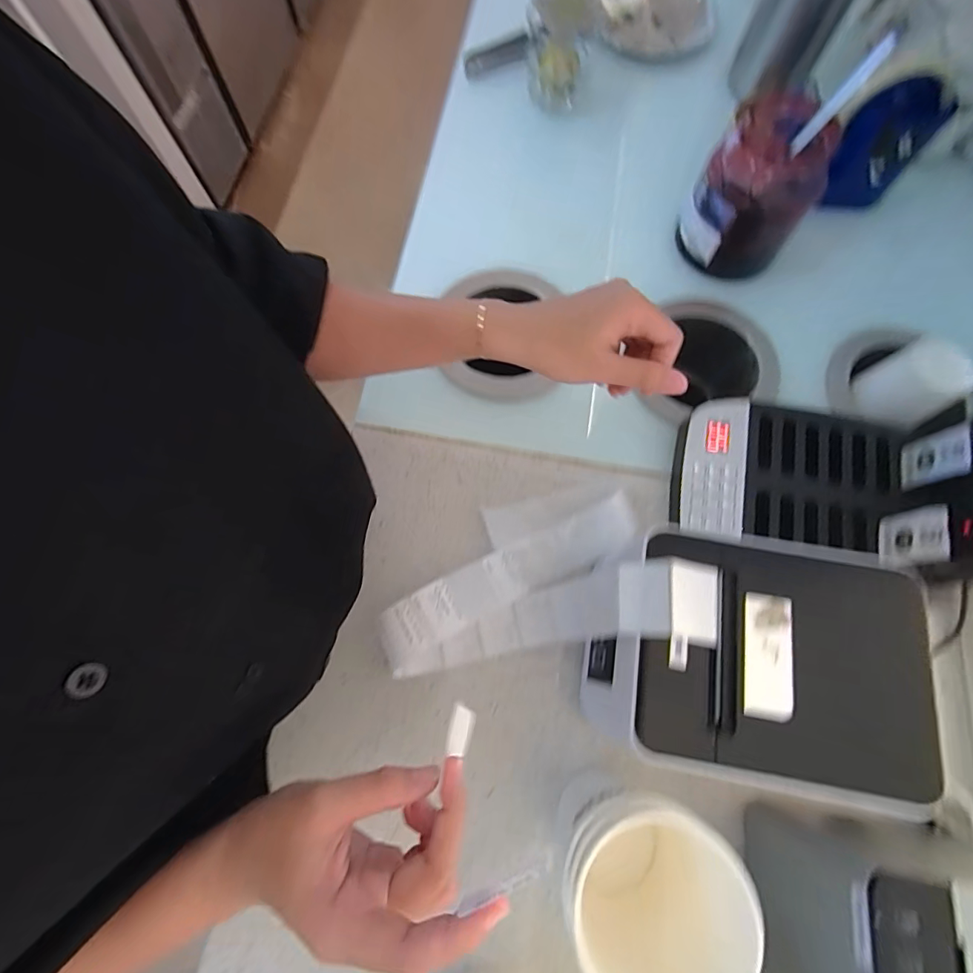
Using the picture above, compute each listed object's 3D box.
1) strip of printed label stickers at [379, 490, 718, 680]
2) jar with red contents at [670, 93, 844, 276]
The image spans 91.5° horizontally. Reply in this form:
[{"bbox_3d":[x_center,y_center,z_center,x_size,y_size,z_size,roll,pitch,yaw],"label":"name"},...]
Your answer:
[{"bbox_3d":[0.026,0.054,0.346,0.214,0.129,0.133,-7,72,-1],"label":"strip of printed label stickers"},{"bbox_3d":[0.259,-0.287,0.462,0.102,0.113,0.133,29,75,10],"label":"jar with red contents"}]

